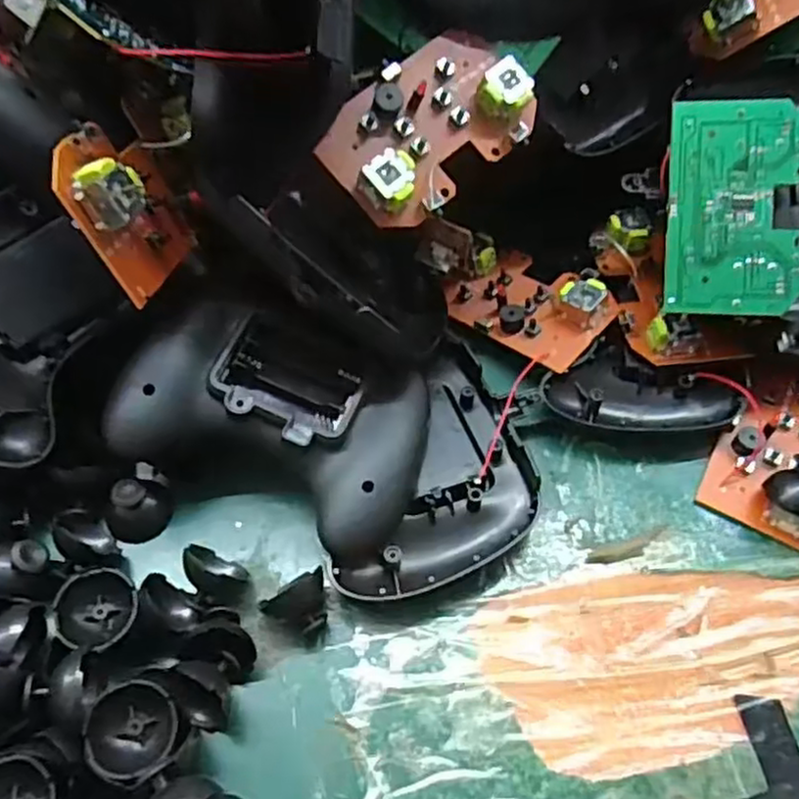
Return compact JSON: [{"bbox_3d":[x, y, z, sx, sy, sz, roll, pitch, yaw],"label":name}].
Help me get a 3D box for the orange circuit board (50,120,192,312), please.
[{"bbox_3d":[-0.092,-0.071,0.253,0.014,0.055,0.056,-9,40,22],"label":"orange circuit board"}]

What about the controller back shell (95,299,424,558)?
[{"bbox_3d":[-0.047,0.009,0.291,0.114,0.043,0.076,18,58,10],"label":"controller back shell"}]

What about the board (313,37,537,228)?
[{"bbox_3d":[0.013,-0.112,0.289,0.087,0.015,0.055,-41,89,-15],"label":"board"}]

